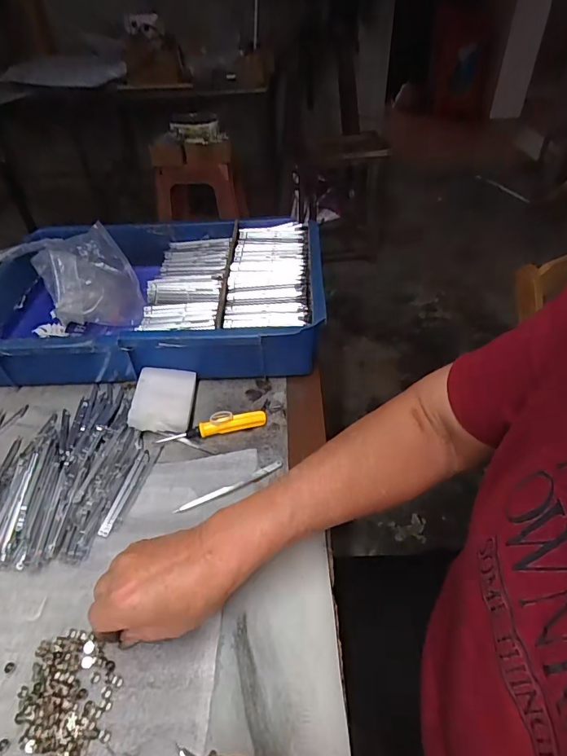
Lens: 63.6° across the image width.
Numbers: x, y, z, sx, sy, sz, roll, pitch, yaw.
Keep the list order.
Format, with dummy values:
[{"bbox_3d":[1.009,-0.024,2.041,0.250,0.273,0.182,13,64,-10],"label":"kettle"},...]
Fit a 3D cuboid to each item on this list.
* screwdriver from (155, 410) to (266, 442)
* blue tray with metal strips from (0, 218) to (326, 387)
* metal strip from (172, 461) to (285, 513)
[{"bbox_3d":[-0.074,0.052,0.481,0.113,0.017,0.013,-10,43,-9],"label":"screwdriver"},{"bbox_3d":[-0.169,-0.105,0.611,0.416,0.099,0.275,-2,42,1],"label":"blue tray with metal strips"},{"bbox_3d":[-0.050,0.102,0.431,0.108,0.007,0.011,-20,45,-20],"label":"metal strip"}]

